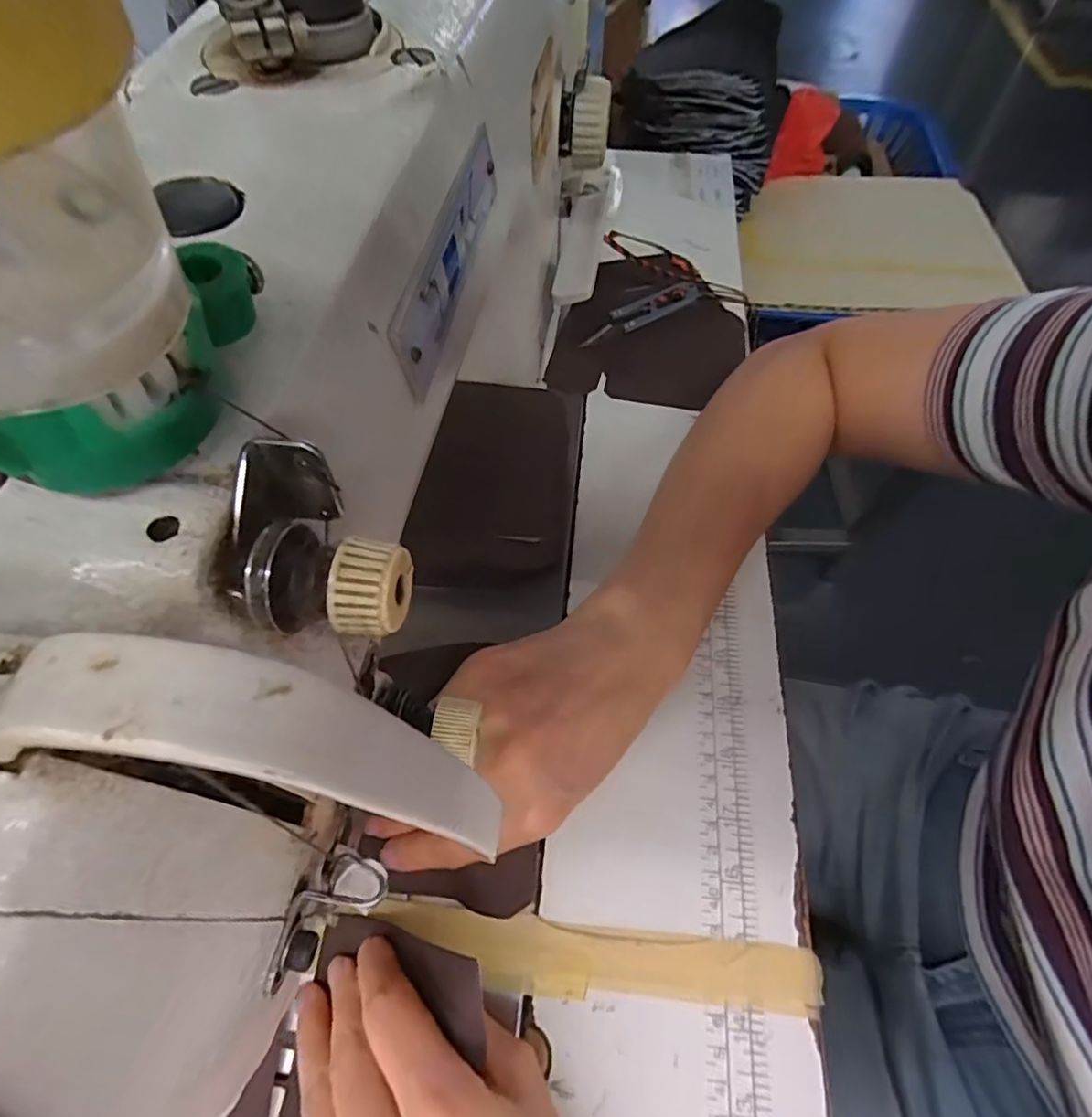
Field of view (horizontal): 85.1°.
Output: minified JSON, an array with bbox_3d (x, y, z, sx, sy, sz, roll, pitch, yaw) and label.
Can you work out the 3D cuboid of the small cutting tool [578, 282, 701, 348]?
[{"bbox_3d":[0.069,-0.181,0.435,0.100,0.006,0.020,-29,81,-10],"label":"small cutting tool"}]

